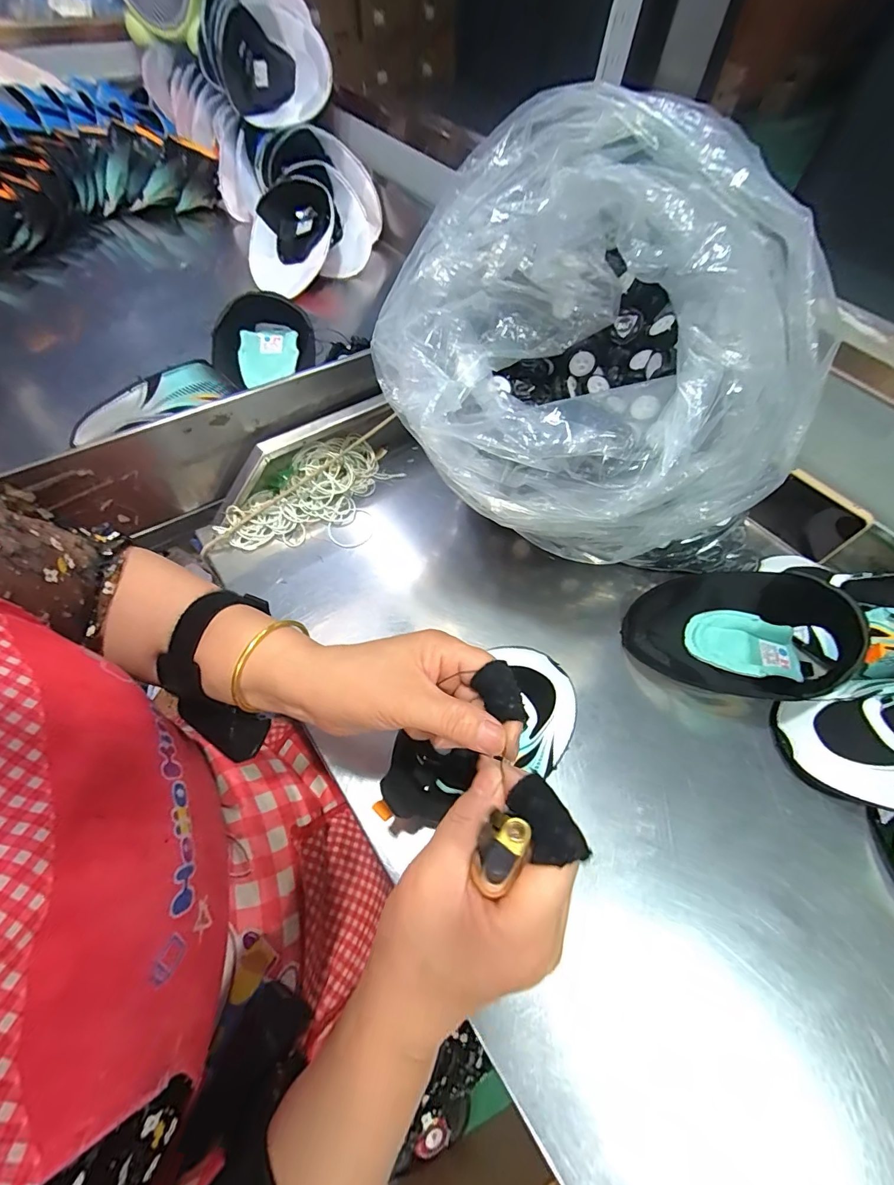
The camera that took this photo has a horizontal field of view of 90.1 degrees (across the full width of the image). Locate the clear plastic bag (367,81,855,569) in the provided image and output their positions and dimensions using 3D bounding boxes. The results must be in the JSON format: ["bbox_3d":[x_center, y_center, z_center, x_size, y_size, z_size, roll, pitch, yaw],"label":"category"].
[{"bbox_3d":[0.104,-0.164,0.310,0.271,0.199,0.207,41,67,20],"label":"clear plastic bag"}]

